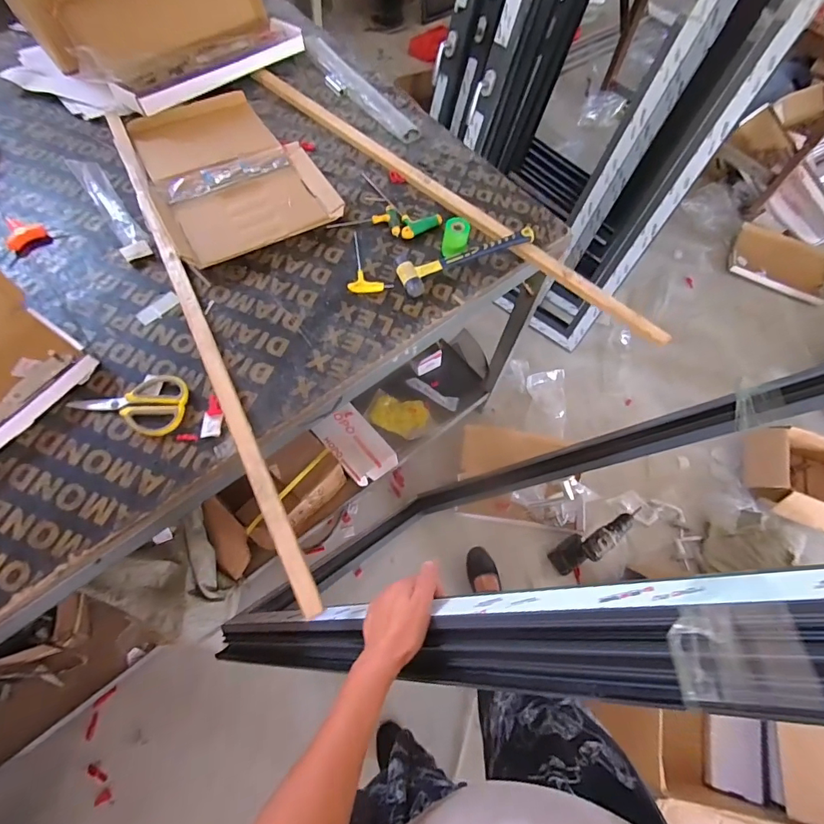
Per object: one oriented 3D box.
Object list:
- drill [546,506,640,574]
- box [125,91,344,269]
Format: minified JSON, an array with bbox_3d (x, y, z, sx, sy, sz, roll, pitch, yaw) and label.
[{"bbox_3d":[0.535,0.381,1.282,0.204,0.263,0.086,-21,68,-13],"label":"drill"},{"bbox_3d":[-0.362,-0.477,0.850,0.290,0.039,0.436,-29,70,-16],"label":"box"}]

